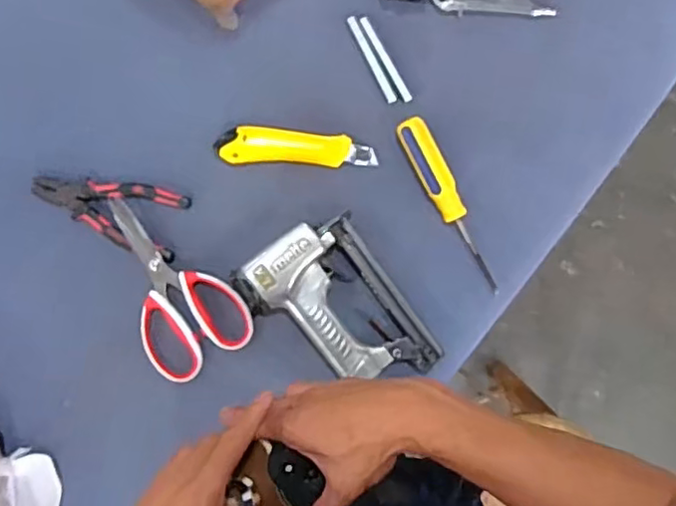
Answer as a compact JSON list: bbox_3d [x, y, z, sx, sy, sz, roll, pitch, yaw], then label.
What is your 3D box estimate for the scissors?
[{"bbox_3d":[-0.172,0.030,0.624,0.106,0.013,0.188,-33,88,-5],"label":"scissors"}]

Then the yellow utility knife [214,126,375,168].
[{"bbox_3d":[-0.041,-0.107,0.640,0.161,0.018,0.036,4,86,-3],"label":"yellow utility knife"}]

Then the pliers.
[{"bbox_3d":[-0.232,-0.046,0.627,0.153,0.011,0.067,17,85,-2],"label":"pliers"}]

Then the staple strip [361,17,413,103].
[{"bbox_3d":[0.051,-0.205,0.661,0.011,0.006,0.099,-29,88,-5],"label":"staple strip"}]

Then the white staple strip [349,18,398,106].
[{"bbox_3d":[0.037,-0.205,0.660,0.011,0.005,0.099,-26,88,-4],"label":"white staple strip"}]

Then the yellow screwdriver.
[{"bbox_3d":[0.115,-0.049,0.636,0.030,0.019,0.192,-27,88,-4],"label":"yellow screwdriver"}]

